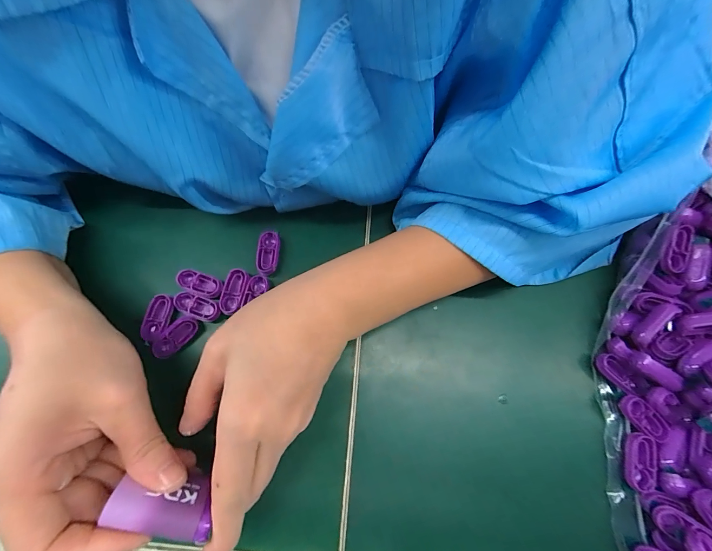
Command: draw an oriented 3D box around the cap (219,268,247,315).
[{"bbox_3d":[-0.091,0.011,0.241,0.015,0.004,0.034,10,74,2],"label":"cap"}]

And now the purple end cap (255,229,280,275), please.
[{"bbox_3d":[-0.069,-0.017,0.254,0.016,0.005,0.036,2,74,-1],"label":"purple end cap"}]

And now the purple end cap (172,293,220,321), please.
[{"bbox_3d":[-0.116,0.022,0.237,0.035,0.004,0.015,19,74,4],"label":"purple end cap"}]

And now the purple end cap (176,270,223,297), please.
[{"bbox_3d":[-0.116,0.006,0.243,0.036,0.004,0.015,18,74,4],"label":"purple end cap"}]

